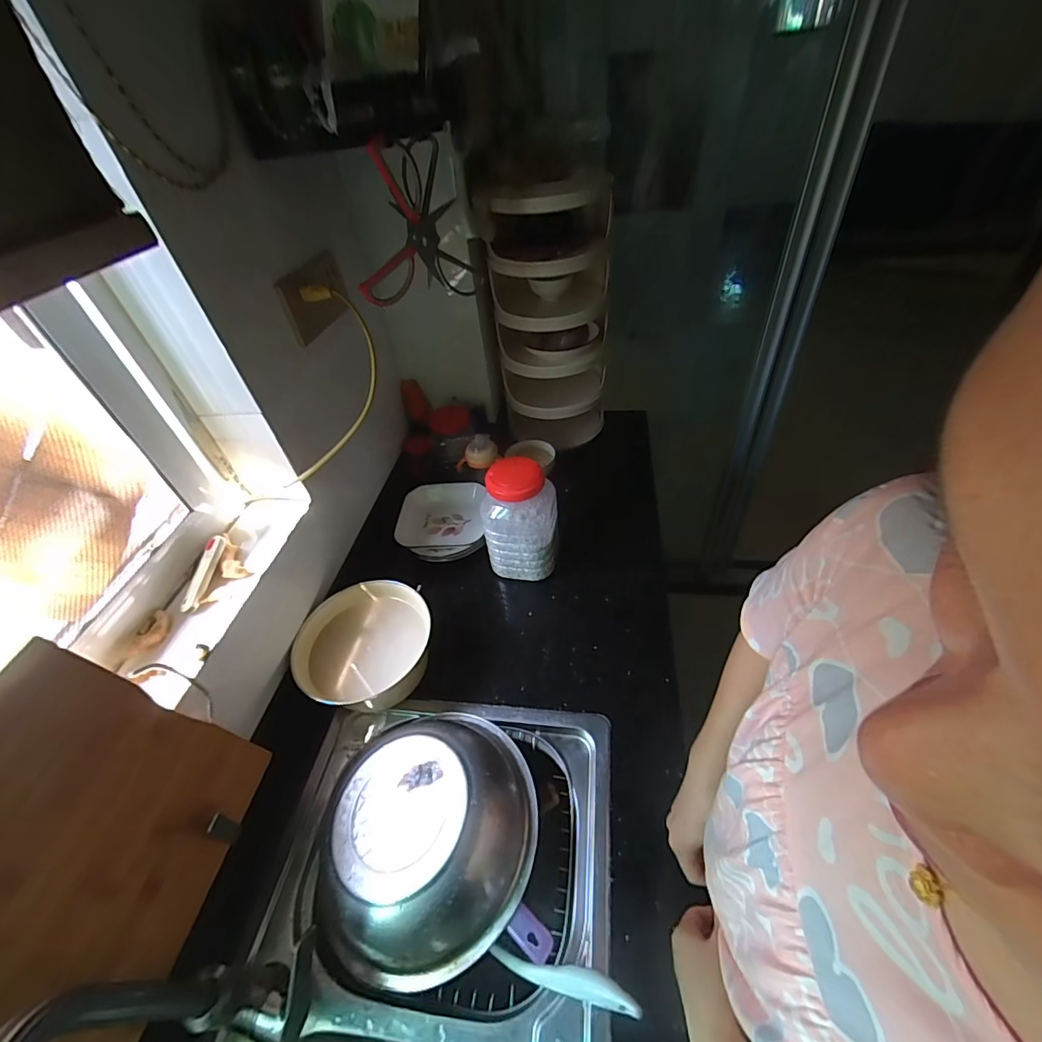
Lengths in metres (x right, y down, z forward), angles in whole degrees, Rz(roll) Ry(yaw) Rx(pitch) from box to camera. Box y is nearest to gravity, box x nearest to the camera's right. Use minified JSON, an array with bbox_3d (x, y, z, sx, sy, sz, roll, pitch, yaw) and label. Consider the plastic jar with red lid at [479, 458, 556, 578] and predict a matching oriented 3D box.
[{"bbox_3d":[-0.001,0.004,0.809,0.124,0.220,0.095,-4,45,3],"label":"plastic jar with red lid"}]

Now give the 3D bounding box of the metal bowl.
[{"bbox_3d":[-0.098,0.364,0.555,0.228,0.107,0.248,-4,45,4],"label":"metal bowl"}]

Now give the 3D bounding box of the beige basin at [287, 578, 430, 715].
[{"bbox_3d":[-0.232,0.205,0.726,0.193,0.107,0.196,-4,45,4],"label":"beige basin"}]

